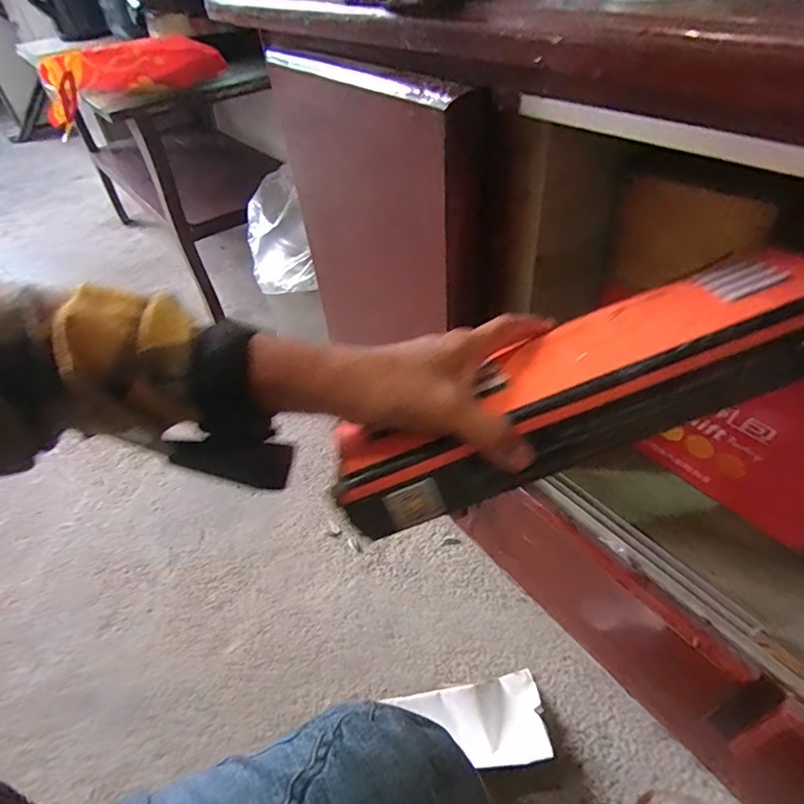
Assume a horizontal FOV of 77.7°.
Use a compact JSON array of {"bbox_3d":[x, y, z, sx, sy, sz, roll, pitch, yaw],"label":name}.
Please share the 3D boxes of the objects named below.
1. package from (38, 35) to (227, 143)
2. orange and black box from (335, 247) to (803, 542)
[{"bbox_3d":[-0.394,-0.480,0.736,0.258,0.088,0.118,-24,46,-18],"label":"package"},{"bbox_3d":[0.100,-0.007,0.288,0.287,0.037,0.080,-24,44,2],"label":"orange and black box"}]

